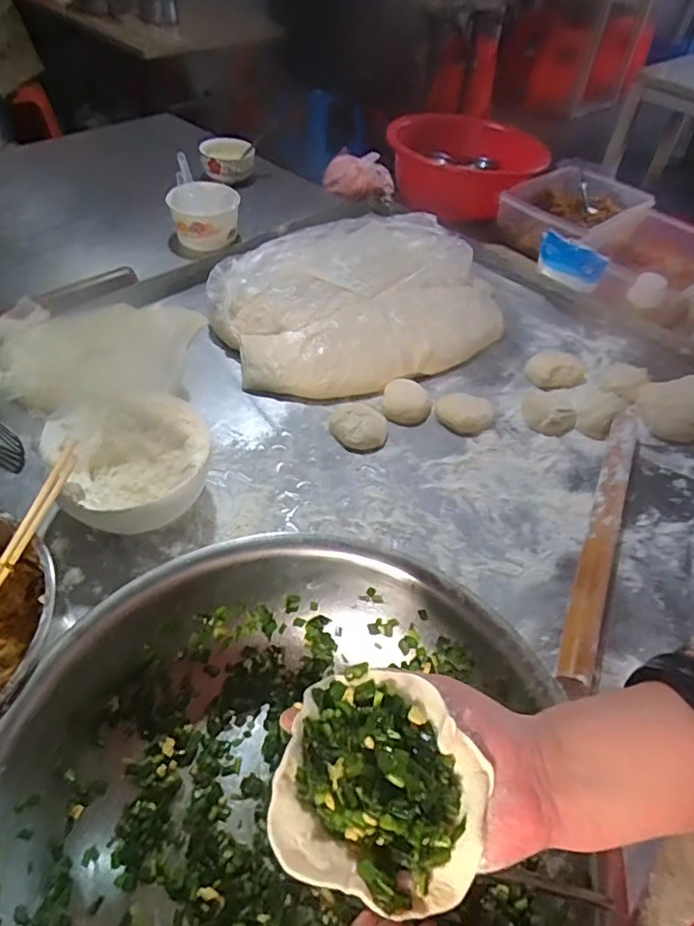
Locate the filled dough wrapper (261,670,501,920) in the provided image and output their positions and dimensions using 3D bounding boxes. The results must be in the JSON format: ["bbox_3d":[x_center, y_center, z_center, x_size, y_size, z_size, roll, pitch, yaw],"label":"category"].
[{"bbox_3d":[0.019,0.162,0.292,0.101,0.034,0.098,12,51,7],"label":"filled dough wrapper"}]

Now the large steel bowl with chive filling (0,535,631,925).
[{"bbox_3d":[-0.040,0.242,0.384,0.361,0.122,0.374,3,49,-3],"label":"large steel bowl with chive filling"}]

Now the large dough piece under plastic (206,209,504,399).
[{"bbox_3d":[0.024,-0.242,0.831,0.423,0.072,0.300,-23,55,-23],"label":"large dough piece under plastic"}]

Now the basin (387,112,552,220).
[{"bbox_3d":[0.255,-0.635,1.218,0.315,0.143,0.313,14,49,7],"label":"basin"}]

